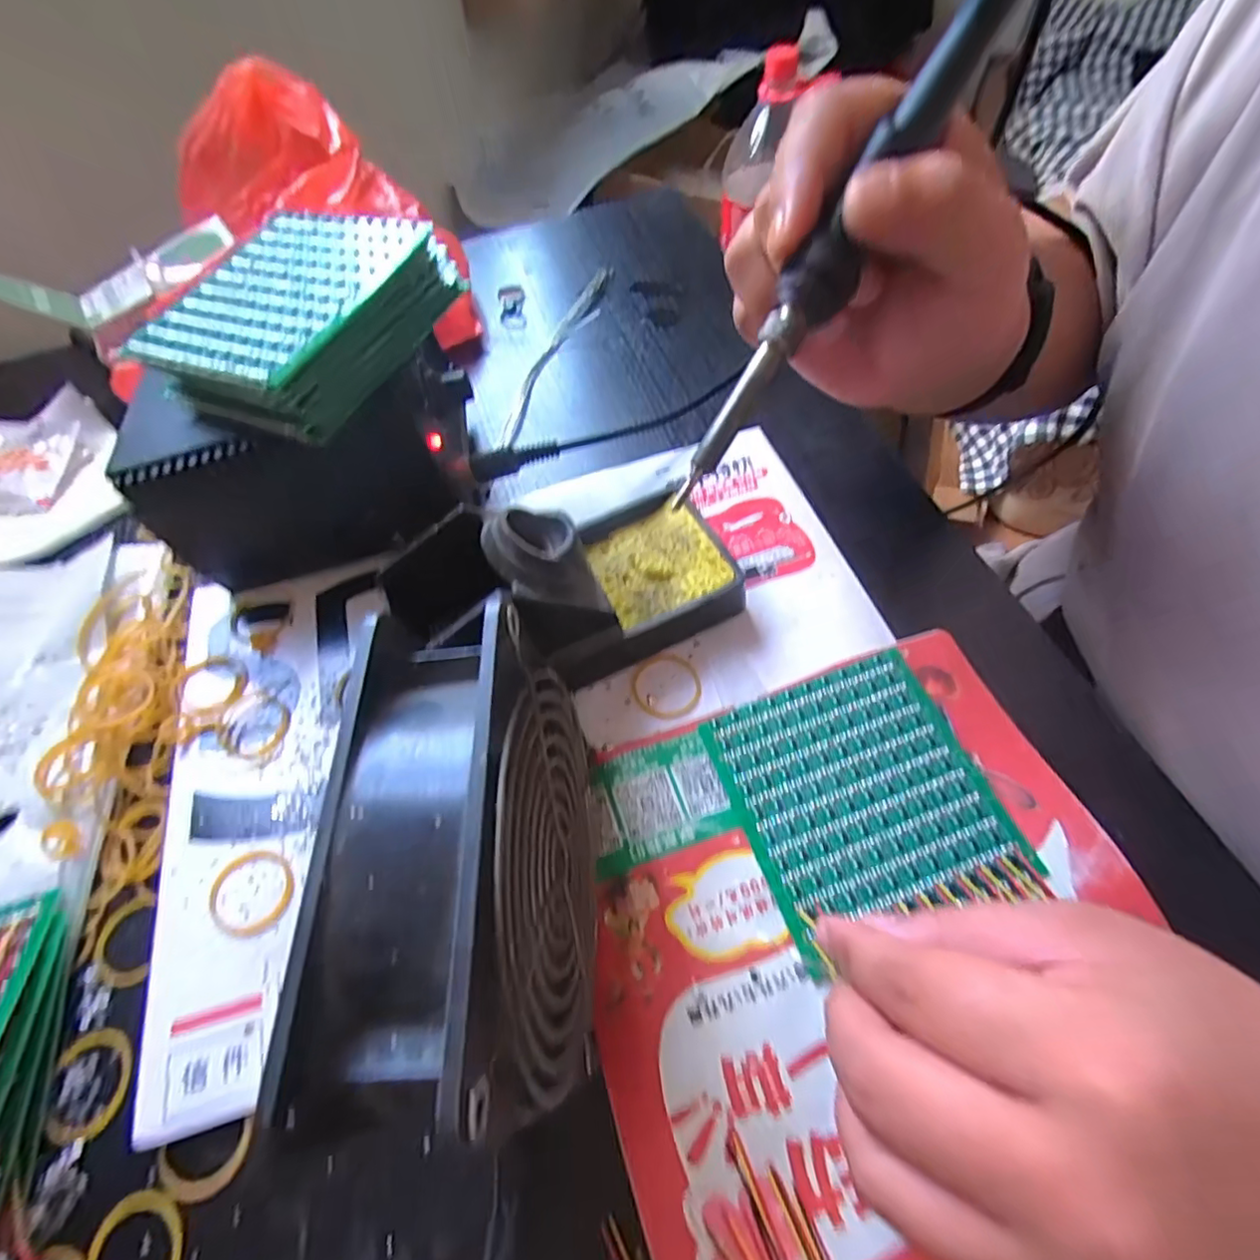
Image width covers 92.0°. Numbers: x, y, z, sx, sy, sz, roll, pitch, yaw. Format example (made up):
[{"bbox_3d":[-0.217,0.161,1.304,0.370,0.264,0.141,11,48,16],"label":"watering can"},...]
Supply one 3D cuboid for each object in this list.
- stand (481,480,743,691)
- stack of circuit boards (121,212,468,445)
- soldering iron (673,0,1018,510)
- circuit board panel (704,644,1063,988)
[{"bbox_3d":[-0.007,-0.034,0.271,0.100,0.078,0.069,-24,59,-10],"label":"stand"},{"bbox_3d":[-0.141,-0.136,0.261,0.096,0.036,0.114,18,61,15],"label":"stack of circuit boards"},{"bbox_3d":[0.068,-0.122,0.179,0.015,0.015,0.191,35,97,23],"label":"soldering iron"},{"bbox_3d":[0.090,0.064,0.241,0.093,0.004,0.098,-19,61,-4],"label":"circuit board panel"}]

